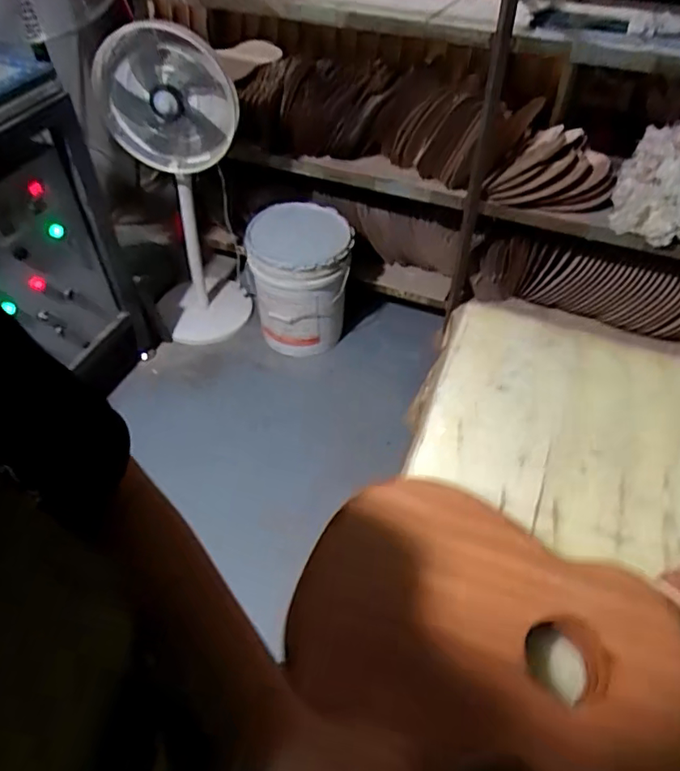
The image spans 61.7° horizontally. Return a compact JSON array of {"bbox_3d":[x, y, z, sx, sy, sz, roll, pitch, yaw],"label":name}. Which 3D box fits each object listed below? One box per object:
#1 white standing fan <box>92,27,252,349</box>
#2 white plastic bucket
[{"bbox_3d":[-0.469,-0.563,1.723,0.332,0.898,0.333,-19,52,-16],"label":"white standing fan"},{"bbox_3d":[-0.116,-0.329,1.786,0.294,0.358,0.303,0,49,0],"label":"white plastic bucket"}]

